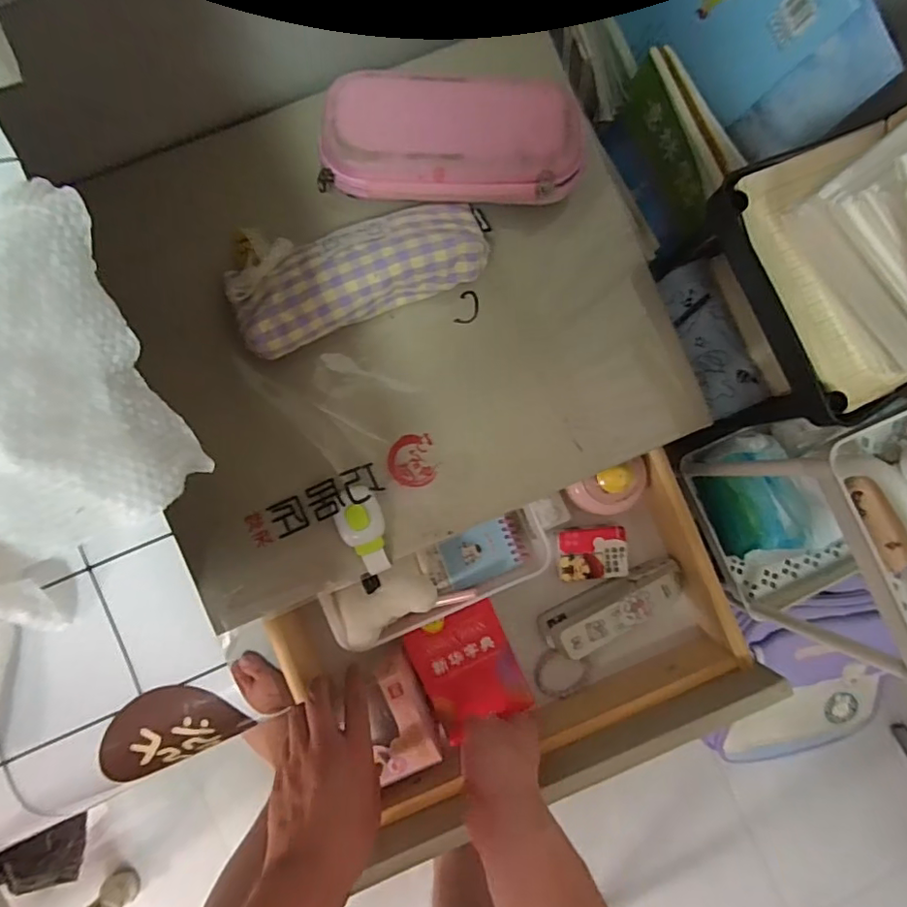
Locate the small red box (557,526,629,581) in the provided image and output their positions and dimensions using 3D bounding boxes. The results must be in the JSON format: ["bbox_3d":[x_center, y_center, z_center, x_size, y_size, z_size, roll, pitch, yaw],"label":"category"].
[{"bbox_3d":[0.149,0.108,0.583,0.073,0.012,0.055,-3,88,-6],"label":"small red box"}]

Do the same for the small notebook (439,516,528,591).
[{"bbox_3d":[0.030,0.099,0.557,0.083,0.009,0.051,-21,90,-6],"label":"small notebook"}]

